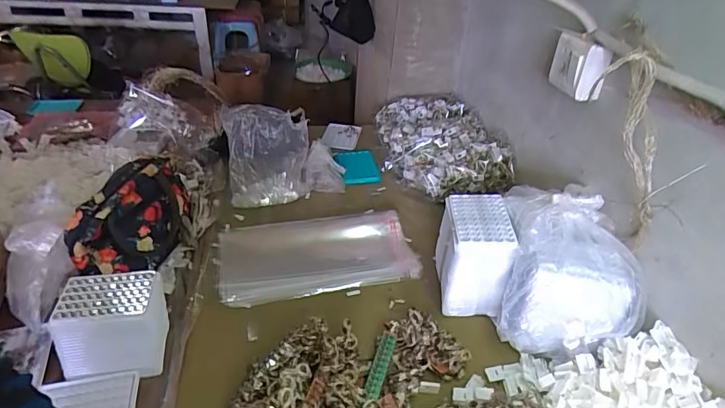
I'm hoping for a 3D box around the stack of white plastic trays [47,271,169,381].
[{"bbox_3d":[-0.358,0.177,0.672,0.140,0.104,0.108,-8,37,-16],"label":"stack of white plastic trays"}]

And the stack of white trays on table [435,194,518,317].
[{"bbox_3d":[0.175,0.081,0.746,0.093,0.152,0.124,4,35,1],"label":"stack of white trays on table"}]

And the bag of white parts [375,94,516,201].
[{"bbox_3d":[0.179,-0.154,1.120,0.253,0.101,0.389,-3,36,-9],"label":"bag of white parts"}]

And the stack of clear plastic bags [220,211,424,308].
[{"bbox_3d":[-0.082,0.089,0.835,0.341,0.027,0.176,-6,36,-13],"label":"stack of clear plastic bags"}]

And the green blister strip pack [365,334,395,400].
[{"bbox_3d":[0.024,0.228,0.651,0.020,0.009,0.106,13,36,13],"label":"green blister strip pack"}]

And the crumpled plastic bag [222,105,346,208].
[{"bbox_3d":[-0.162,-0.107,0.975,0.241,0.165,0.104,-5,36,-12],"label":"crumpled plastic bag"}]

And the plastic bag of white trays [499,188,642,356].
[{"bbox_3d":[0.296,0.090,0.699,0.166,0.177,0.220,8,35,6],"label":"plastic bag of white trays"}]

